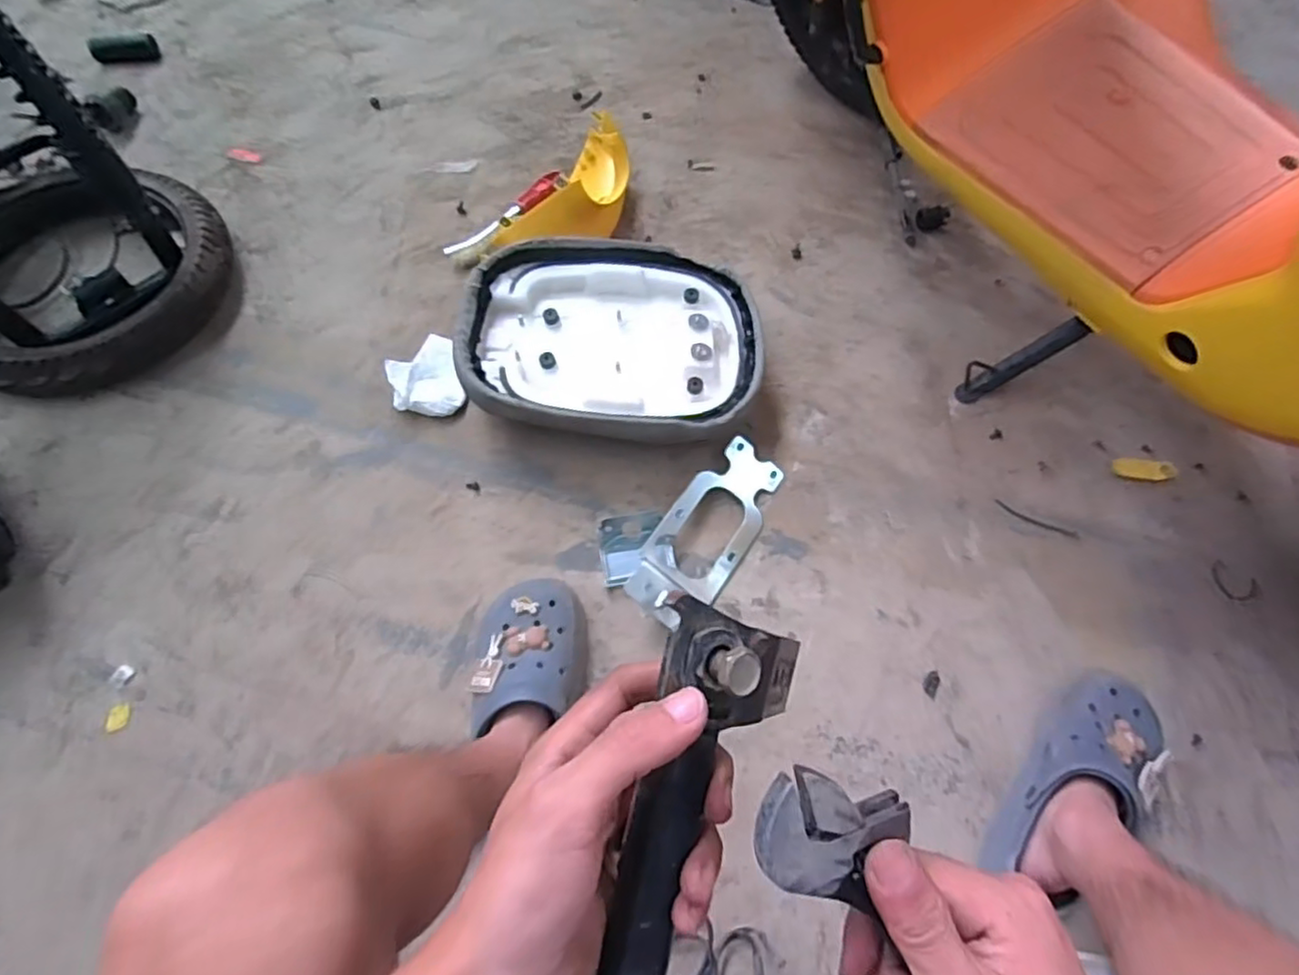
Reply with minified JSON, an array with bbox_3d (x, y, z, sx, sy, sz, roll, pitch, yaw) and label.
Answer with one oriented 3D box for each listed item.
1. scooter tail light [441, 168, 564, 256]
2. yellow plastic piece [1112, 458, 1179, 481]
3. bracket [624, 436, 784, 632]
[{"bbox_3d":[-0.217,-0.407,1.017,0.035,0.034,0.209,41,69,15],"label":"scooter tail light"},{"bbox_3d":[0.638,-0.021,0.872,0.073,0.020,0.023,7,63,13],"label":"yellow plastic piece"},{"bbox_3d":[0.070,0.047,0.795,0.102,0.046,0.256,31,66,11],"label":"bracket"}]

